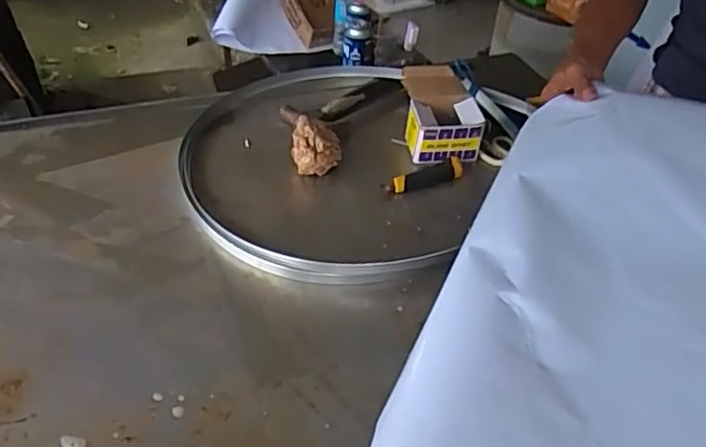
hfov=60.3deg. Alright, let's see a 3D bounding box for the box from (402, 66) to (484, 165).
[{"bbox_3d":[0.147,-0.184,1.056,0.117,0.100,0.185,-3,42,-8],"label":"box"}]

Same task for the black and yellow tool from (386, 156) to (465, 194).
[{"bbox_3d":[0.121,-0.076,0.984,0.135,0.020,0.033,-15,45,-20],"label":"black and yellow tool"}]

